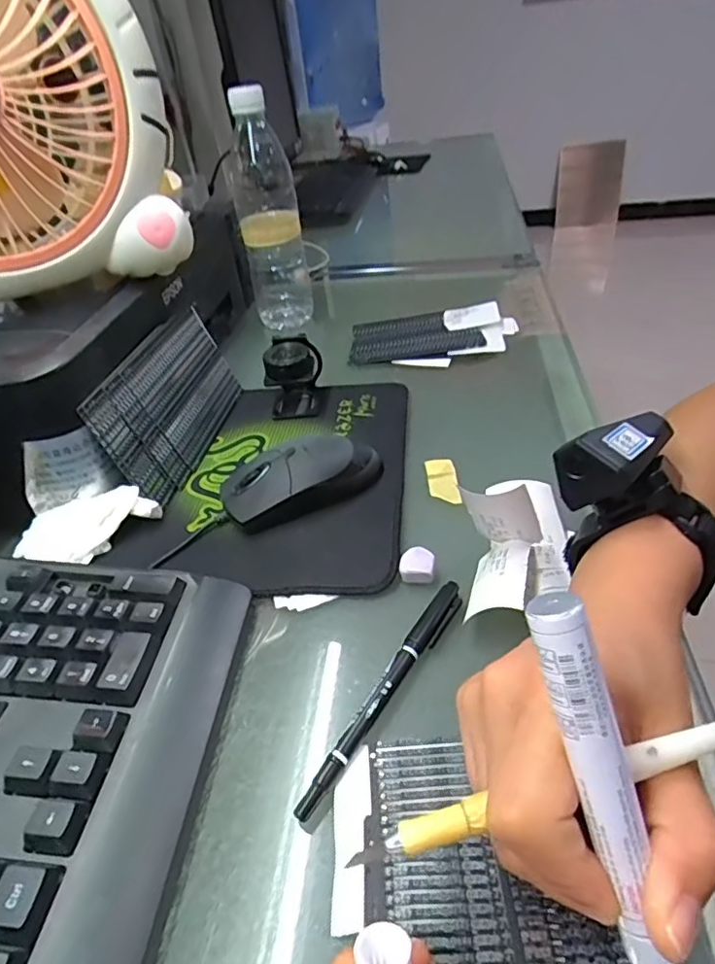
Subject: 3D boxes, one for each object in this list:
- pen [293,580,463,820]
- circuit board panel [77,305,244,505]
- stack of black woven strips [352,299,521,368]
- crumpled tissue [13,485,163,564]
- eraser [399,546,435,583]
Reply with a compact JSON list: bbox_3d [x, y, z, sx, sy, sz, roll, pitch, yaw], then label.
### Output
[{"bbox_3d":[0.017,0.098,0.276,0.012,0.011,0.138,18,44,29],"label":"pen"},{"bbox_3d":[-0.143,-0.065,0.452,0.009,0.090,0.178,-15,32,23],"label":"circuit board panel"},{"bbox_3d":[0.076,-0.153,0.586,0.163,0.019,0.102,2,38,12],"label":"stack of black woven strips"},{"bbox_3d":[-0.179,0.028,0.381,0.085,0.028,0.043,-29,42,-26],"label":"crumpled tissue"},{"bbox_3d":[0.036,0.049,0.337,0.020,0.012,0.020,1,38,10],"label":"eraser"}]

